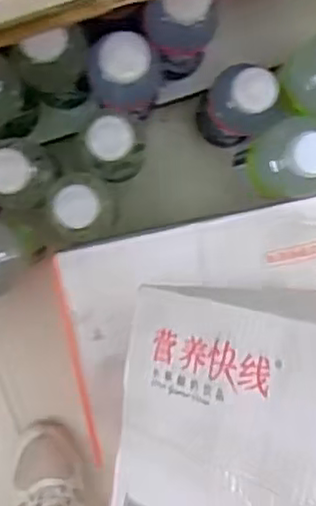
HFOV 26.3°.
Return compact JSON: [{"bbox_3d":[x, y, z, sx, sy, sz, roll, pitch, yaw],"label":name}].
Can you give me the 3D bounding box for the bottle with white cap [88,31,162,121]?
[{"bbox_3d":[-0.032,-0.160,0.649,0.065,0.187,0.058,9,94,-3],"label":"bottle with white cap"}]

